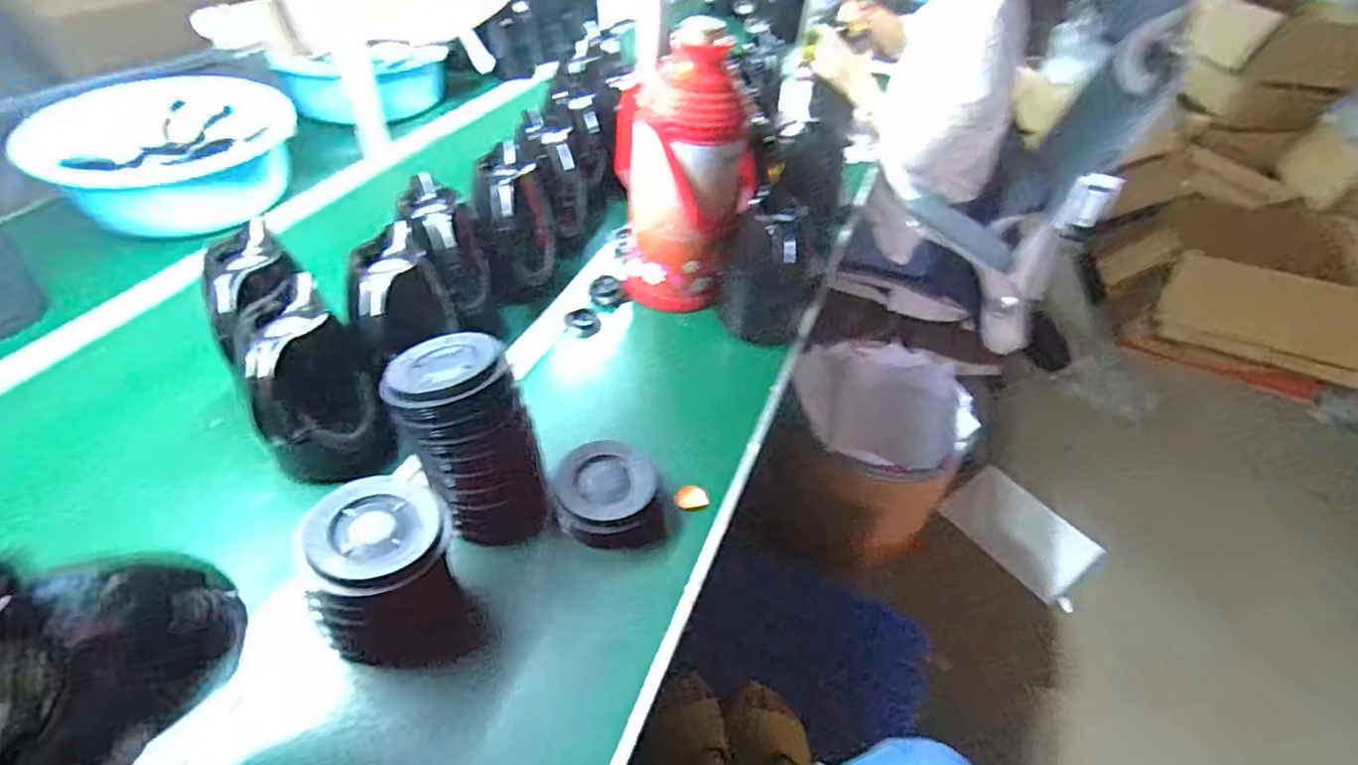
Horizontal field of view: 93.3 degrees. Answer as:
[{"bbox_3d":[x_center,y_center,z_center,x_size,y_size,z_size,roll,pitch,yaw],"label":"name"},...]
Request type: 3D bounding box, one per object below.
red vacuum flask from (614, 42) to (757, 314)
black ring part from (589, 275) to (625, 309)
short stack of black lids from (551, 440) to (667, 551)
[{"bbox_3d":[0.016,-0.293,0.928,0.185,0.348,0.164,3,44,-3],"label":"red vacuum flask"},{"bbox_3d":[-0.114,-0.143,1.009,0.051,0.031,0.051,-4,45,-10],"label":"black ring part"},{"bbox_3d":[-0.080,0.127,0.731,0.124,0.051,0.116,-9,46,-15],"label":"short stack of black lids"}]

